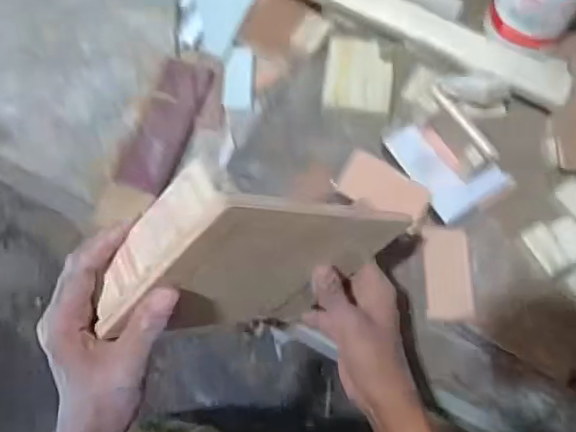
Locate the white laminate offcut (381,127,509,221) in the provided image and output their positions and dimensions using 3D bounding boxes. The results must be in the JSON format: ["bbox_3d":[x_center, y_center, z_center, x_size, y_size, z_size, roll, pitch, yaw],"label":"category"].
[{"bbox_3d":[0.157,-0.053,0.562,0.081,0.006,0.102,-32,89,-2],"label":"white laminate offcut"}]

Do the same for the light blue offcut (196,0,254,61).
[{"bbox_3d":[-0.082,-0.234,0.656,0.066,0.012,0.110,22,74,-3],"label":"light blue offcut"}]

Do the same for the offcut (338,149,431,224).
[{"bbox_3d":[0.090,-0.025,0.538,0.083,0.004,0.043,32,95,13],"label":"offcut"}]

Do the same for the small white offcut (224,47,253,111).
[{"bbox_3d":[-0.054,-0.153,0.638,0.029,0.009,0.073,4,72,-4],"label":"small white offcut"}]

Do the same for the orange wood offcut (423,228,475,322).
[{"bbox_3d":[0.145,0.052,0.518,0.044,0.009,0.081,3,75,-7],"label":"orange wood offcut"}]

